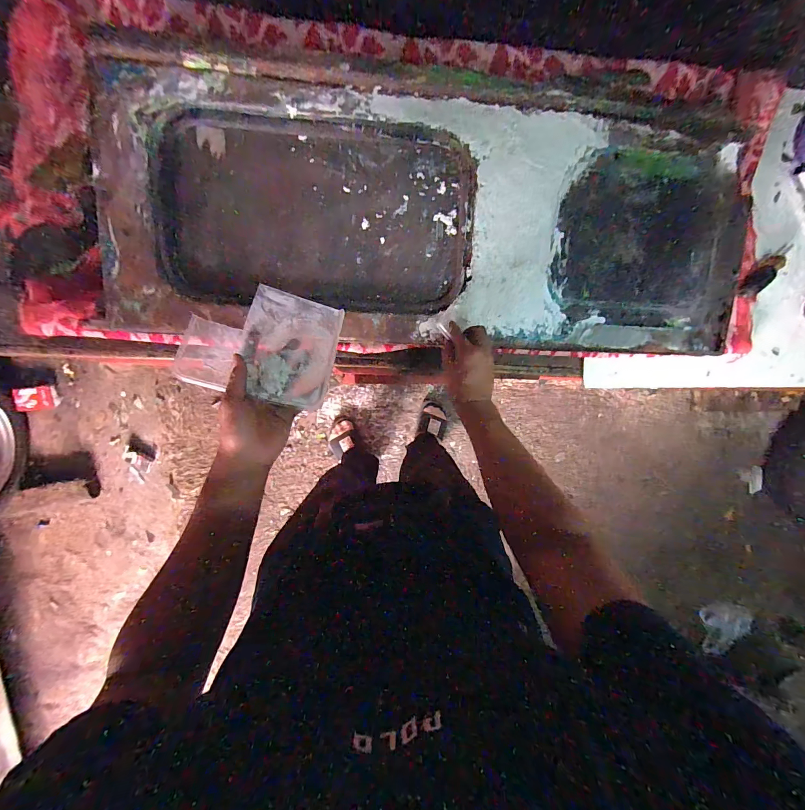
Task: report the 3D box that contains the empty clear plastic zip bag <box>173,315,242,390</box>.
[{"bbox_3d":[-0.222,-0.060,0.415,0.057,0.009,0.078,23,72,-35],"label":"empty clear plastic zip bag"}]

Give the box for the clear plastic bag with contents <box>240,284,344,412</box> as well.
[{"bbox_3d":[-0.139,-0.072,0.451,0.110,0.014,0.152,14,64,-16],"label":"clear plastic bag with contents"}]

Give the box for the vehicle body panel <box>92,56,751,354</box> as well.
[{"bbox_3d":[0.070,-0.276,0.554,0.970,0.058,0.379,2,93,-6],"label":"vehicle body panel"}]

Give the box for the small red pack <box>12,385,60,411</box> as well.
[{"bbox_3d":[-1.279,-0.022,1.268,0.110,0.025,0.084,-13,110,-48],"label":"small red pack"}]

